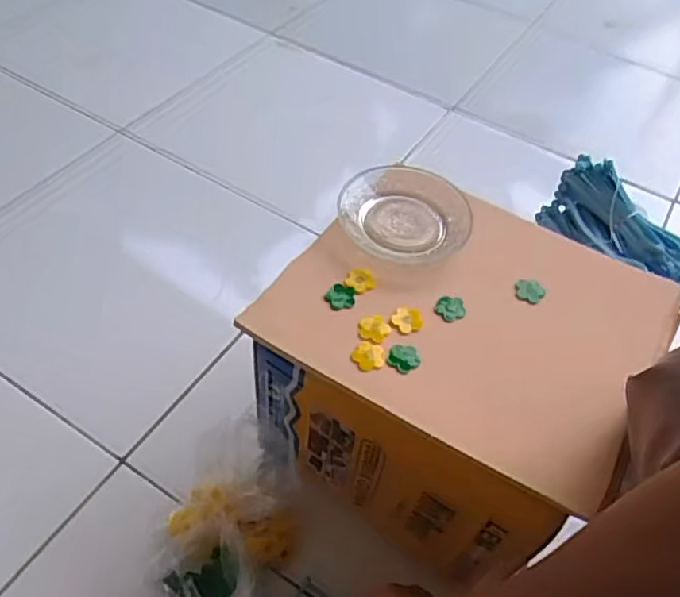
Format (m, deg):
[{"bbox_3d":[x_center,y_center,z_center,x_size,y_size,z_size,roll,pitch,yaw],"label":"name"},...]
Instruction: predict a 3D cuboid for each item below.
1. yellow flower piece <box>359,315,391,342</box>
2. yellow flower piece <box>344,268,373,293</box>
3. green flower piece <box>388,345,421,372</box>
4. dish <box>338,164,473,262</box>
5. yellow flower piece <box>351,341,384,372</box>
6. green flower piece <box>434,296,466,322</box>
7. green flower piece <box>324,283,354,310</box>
[{"bbox_3d":[0.026,0.023,0.462,0.023,0.004,0.022,-1,52,-6],"label":"yellow flower piece"},{"bbox_3d":[0.015,-0.015,0.490,0.023,0.004,0.022,-1,52,-6],"label":"yellow flower piece"},{"bbox_3d":[0.048,0.044,0.450,0.023,0.004,0.022,2,52,-3],"label":"green flower piece"},{"bbox_3d":[0.055,-0.077,0.532,0.108,0.020,0.106,2,52,-3],"label":"dish"},{"bbox_3d":[0.022,0.042,0.448,0.023,0.004,0.024,2,52,-3],"label":"yellow flower piece"},{"bbox_3d":[0.087,0.008,0.477,0.024,0.005,0.019,4,52,-2],"label":"green flower piece"},{"bbox_3d":[0.000,-0.001,0.474,0.022,0.004,0.023,2,52,-3],"label":"green flower piece"}]

